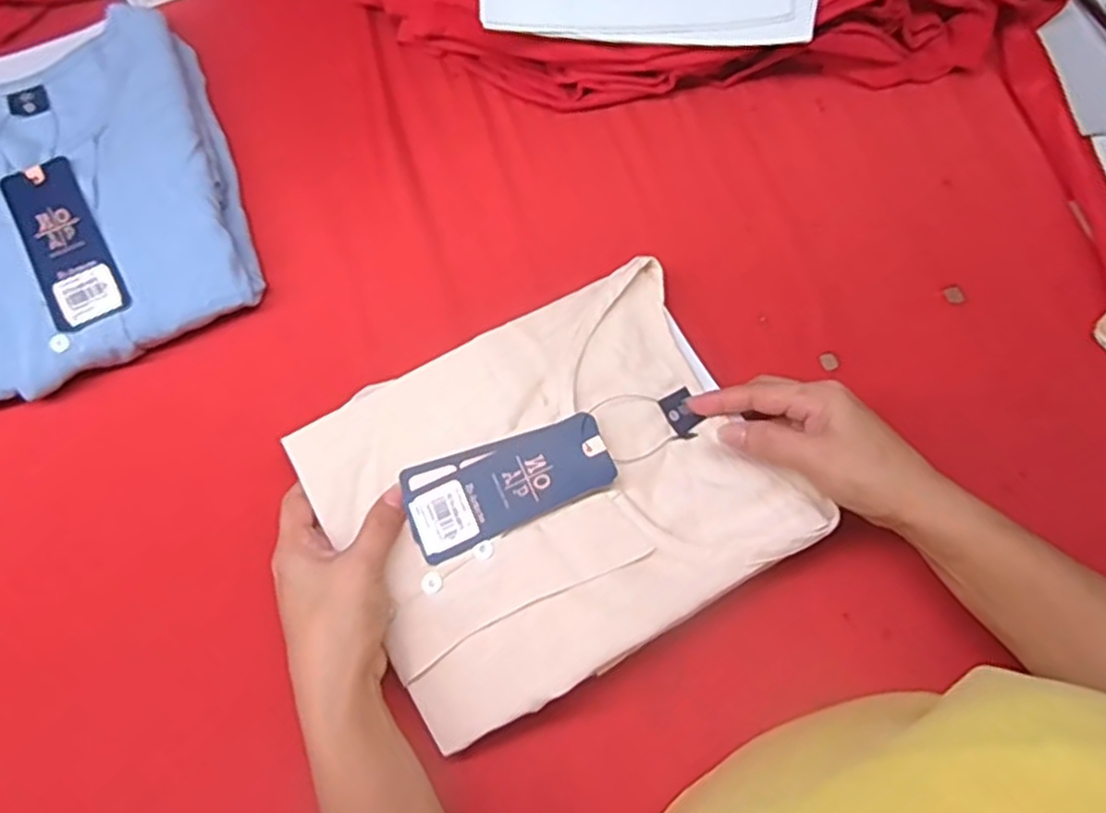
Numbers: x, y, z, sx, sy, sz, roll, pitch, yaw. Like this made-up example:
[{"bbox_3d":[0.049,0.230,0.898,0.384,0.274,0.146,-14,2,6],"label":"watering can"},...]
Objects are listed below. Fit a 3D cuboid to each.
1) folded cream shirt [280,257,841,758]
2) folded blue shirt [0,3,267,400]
[{"bbox_3d":[-0.001,0.046,0.438,0.247,0.020,0.203,-28,72,-8],"label":"folded cream shirt"},{"bbox_3d":[-0.332,-0.141,0.508,0.213,0.044,0.247,-22,72,-6],"label":"folded blue shirt"}]

